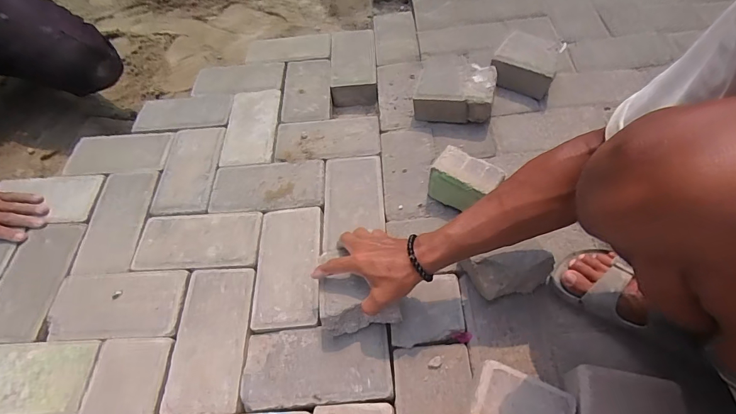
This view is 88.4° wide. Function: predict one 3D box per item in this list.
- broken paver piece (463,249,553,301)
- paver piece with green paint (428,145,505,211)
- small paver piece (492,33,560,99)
[{"bbox_3d":[0.200,0.100,0.538,0.119,0.066,0.050,-6,56,2],"label":"broken paver piece"},{"bbox_3d":[0.156,-0.040,0.626,0.101,0.067,0.071,32,65,24],"label":"paver piece with green paint"},{"bbox_3d":[0.324,-0.298,0.792,0.120,0.076,0.152,17,57,15],"label":"small paver piece"}]

